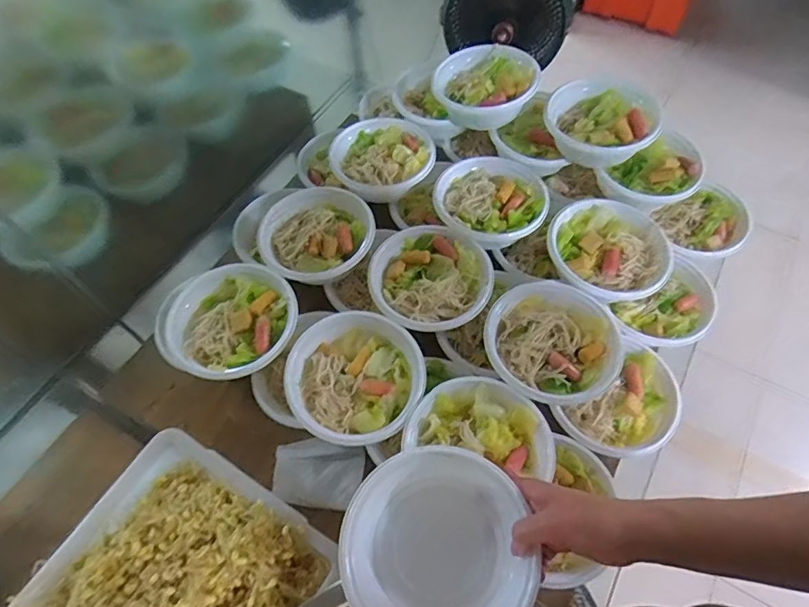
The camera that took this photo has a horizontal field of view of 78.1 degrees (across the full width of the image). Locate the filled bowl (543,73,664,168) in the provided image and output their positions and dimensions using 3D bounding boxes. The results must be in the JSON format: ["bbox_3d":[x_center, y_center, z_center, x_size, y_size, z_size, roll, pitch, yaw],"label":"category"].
[{"bbox_3d":[0.293,-0.267,0.755,0.157,0.083,0.148,-2,60,3],"label":"filled bowl"}]

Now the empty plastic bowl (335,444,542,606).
[{"bbox_3d":[0.030,0.217,0.444,0.166,0.053,0.160,-2,60,3],"label":"empty plastic bowl"}]

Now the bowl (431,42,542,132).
[{"bbox_3d":[0.123,-0.326,0.775,0.155,0.081,0.118,-5,60,1],"label":"bowl"}]

